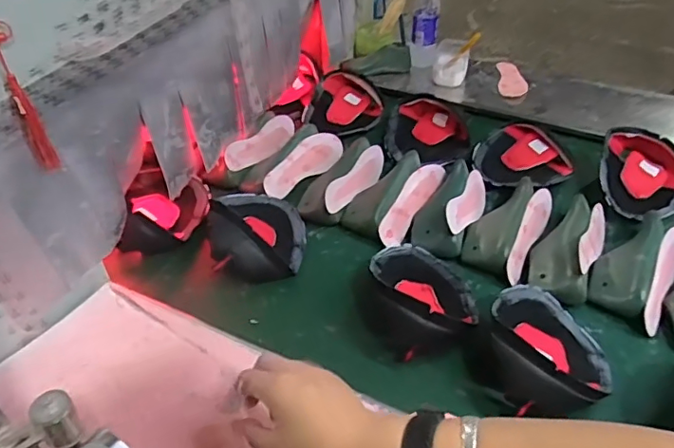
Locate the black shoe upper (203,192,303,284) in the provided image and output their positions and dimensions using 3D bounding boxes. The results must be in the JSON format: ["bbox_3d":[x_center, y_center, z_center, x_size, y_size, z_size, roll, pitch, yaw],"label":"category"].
[{"bbox_3d":[-0.130,-0.007,0.891,0.140,0.095,0.190,-2,45,-3],"label":"black shoe upper"}]

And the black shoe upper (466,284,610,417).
[{"bbox_3d":[0.285,0.159,0.714,0.162,0.099,0.206,30,52,26],"label":"black shoe upper"}]

